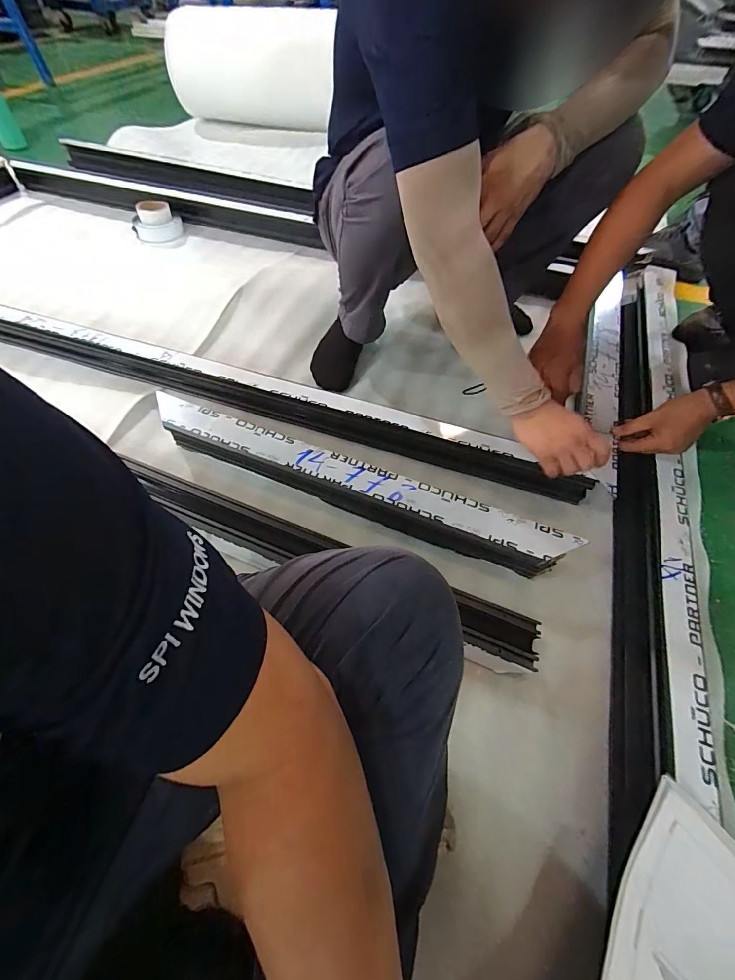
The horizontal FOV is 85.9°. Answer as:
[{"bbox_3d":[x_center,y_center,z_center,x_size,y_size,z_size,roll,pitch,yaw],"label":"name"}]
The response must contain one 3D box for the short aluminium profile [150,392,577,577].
[{"bbox_3d":[-0.042,-0.008,0.667,0.732,0.079,0.076,20,57,12],"label":"short aluminium profile"}]

